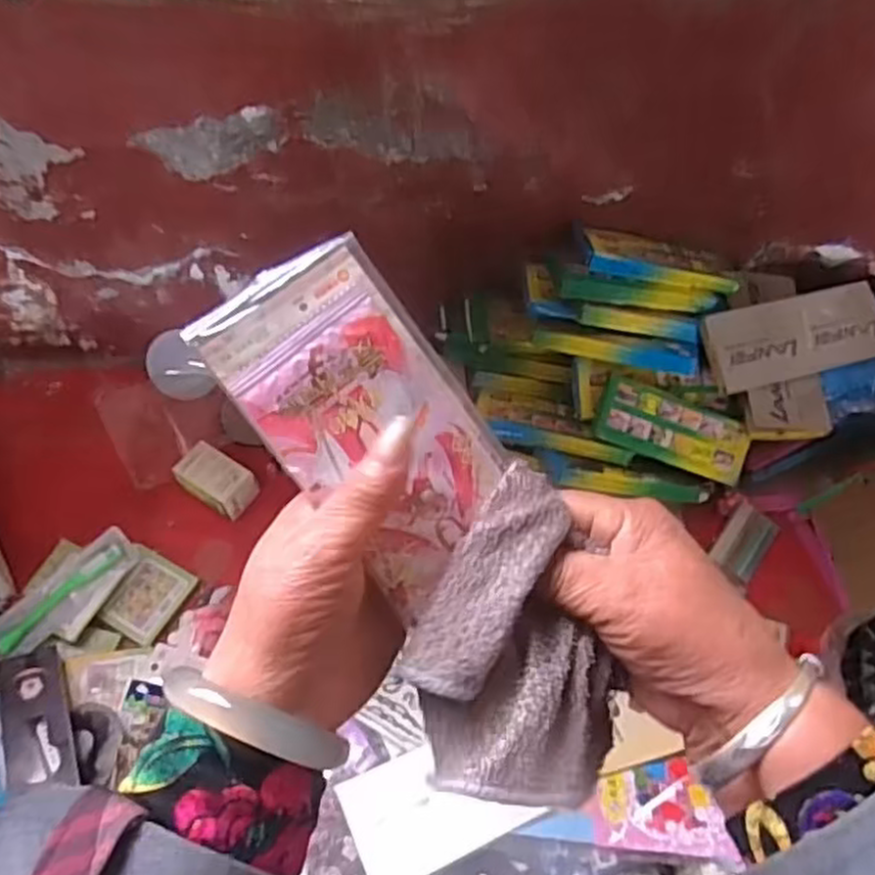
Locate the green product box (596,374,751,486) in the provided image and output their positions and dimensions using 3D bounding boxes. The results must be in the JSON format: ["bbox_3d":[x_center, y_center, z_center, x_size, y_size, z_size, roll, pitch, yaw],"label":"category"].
[{"bbox_3d":[0.263,-0.010,0.852,0.176,0.025,0.078,20,90,-11],"label":"green product box"}]

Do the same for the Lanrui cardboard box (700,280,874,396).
[{"bbox_3d":[0.402,-0.113,0.850,0.211,0.013,0.089,-14,82,-10],"label":"Lanrui cardboard box"}]

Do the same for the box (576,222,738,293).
[{"bbox_3d":[0.244,-0.195,0.842,0.184,0.022,0.061,9,57,-14],"label":"box"}]

